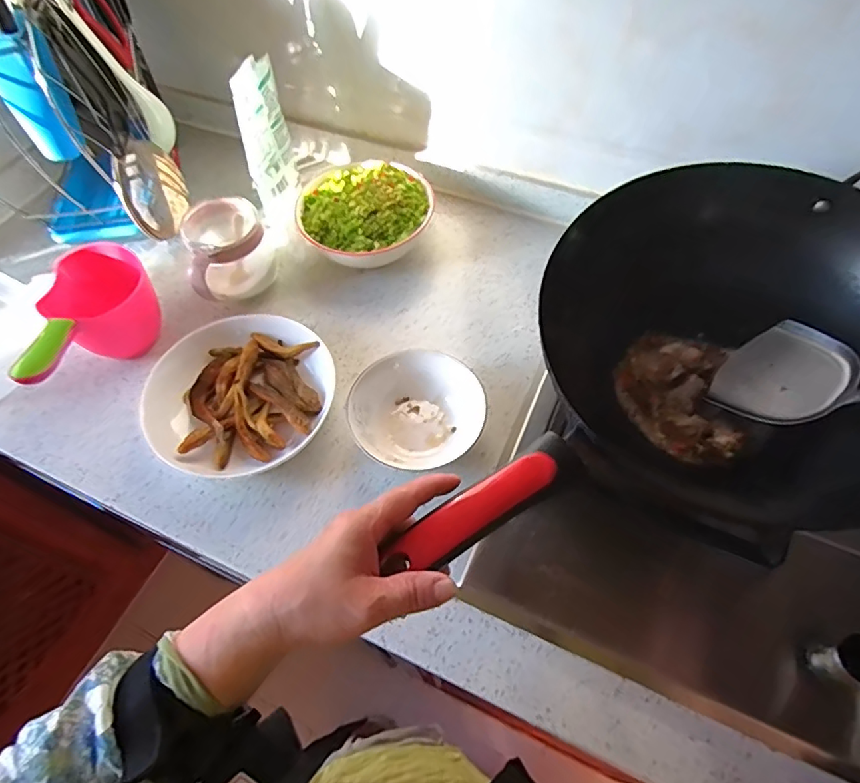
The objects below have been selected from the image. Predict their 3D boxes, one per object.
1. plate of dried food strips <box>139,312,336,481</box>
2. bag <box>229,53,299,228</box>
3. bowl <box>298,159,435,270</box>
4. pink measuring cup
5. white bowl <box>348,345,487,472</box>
[{"bbox_3d":[-0.197,0.000,0.569,0.181,0.048,0.190,-1,57,2],"label":"plate of dried food strips"},{"bbox_3d":[-0.205,-0.304,0.671,0.017,0.199,0.089,18,53,14],"label":"bag"},{"bbox_3d":[-0.079,-0.223,0.685,0.164,0.078,0.141,-27,60,-14],"label":"bowl"},{"bbox_3d":[-0.374,-0.071,0.582,0.099,0.101,0.180,21,60,15],"label":"pink measuring cup"},{"bbox_3d":[-0.012,0.016,0.546,0.135,0.047,0.115,-15,58,-7],"label":"white bowl"}]

